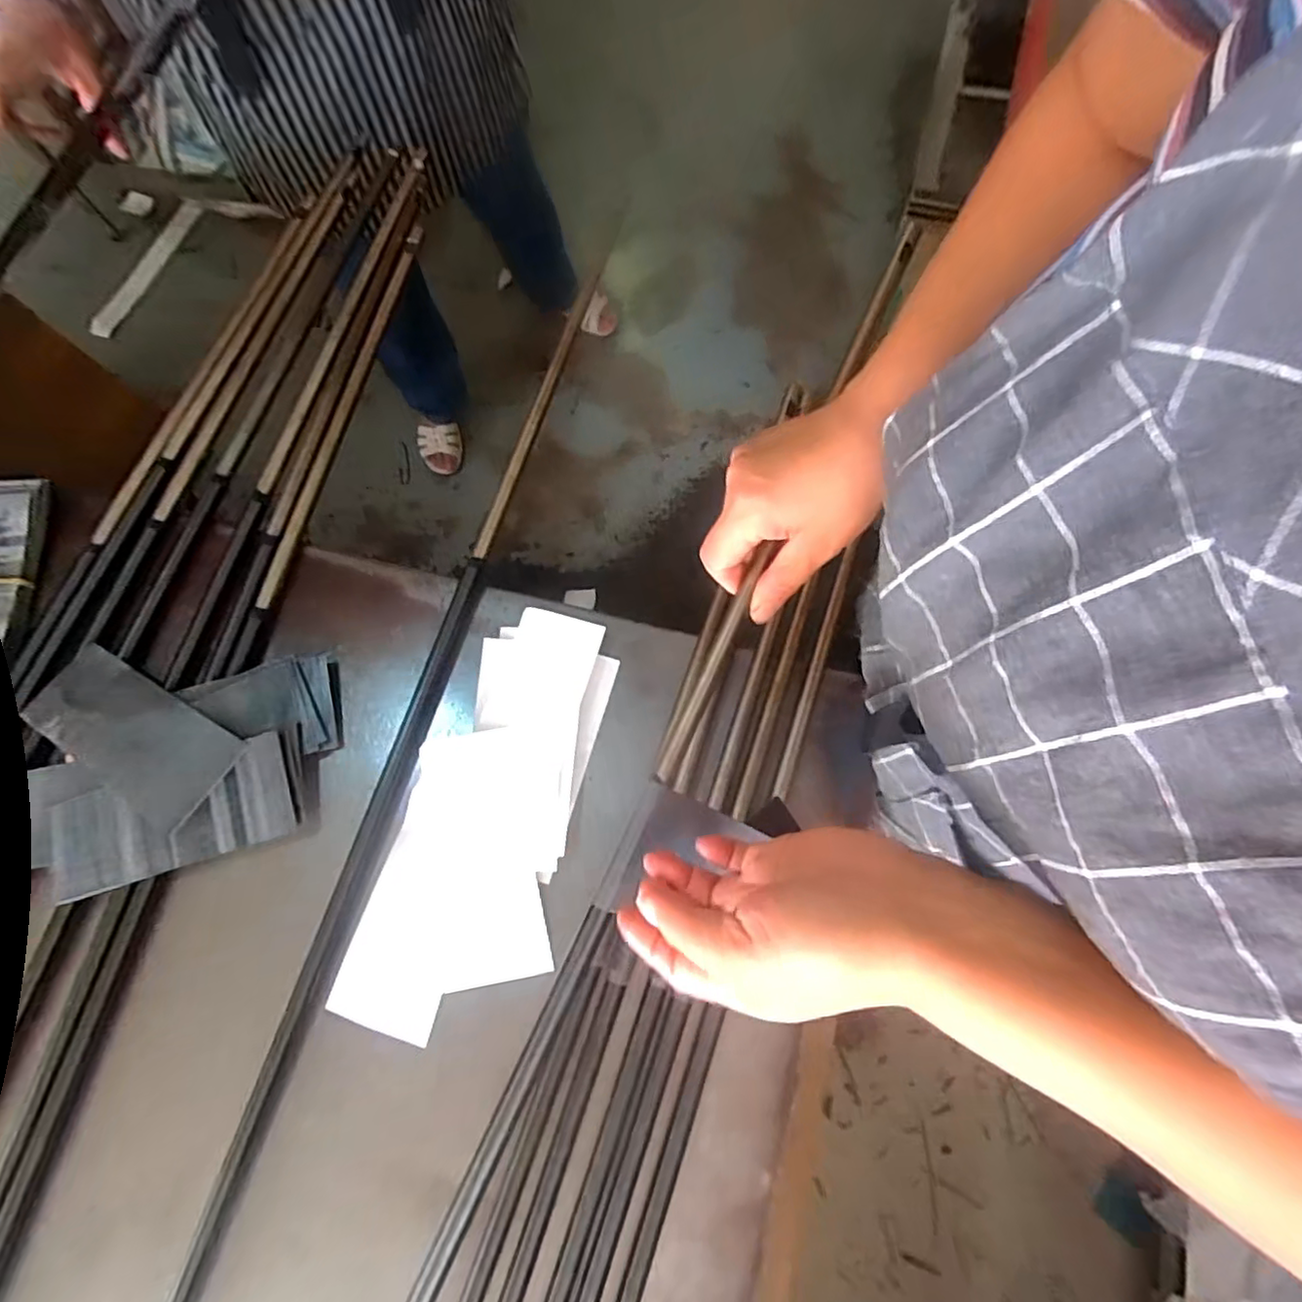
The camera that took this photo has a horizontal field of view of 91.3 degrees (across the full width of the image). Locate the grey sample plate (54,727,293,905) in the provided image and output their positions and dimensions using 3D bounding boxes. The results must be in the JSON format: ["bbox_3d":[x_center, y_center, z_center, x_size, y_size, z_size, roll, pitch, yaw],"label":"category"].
[{"bbox_3d":[-0.322,0.111,0.426,0.152,0.007,0.067,-17,82,-6],"label":"grey sample plate"}]

